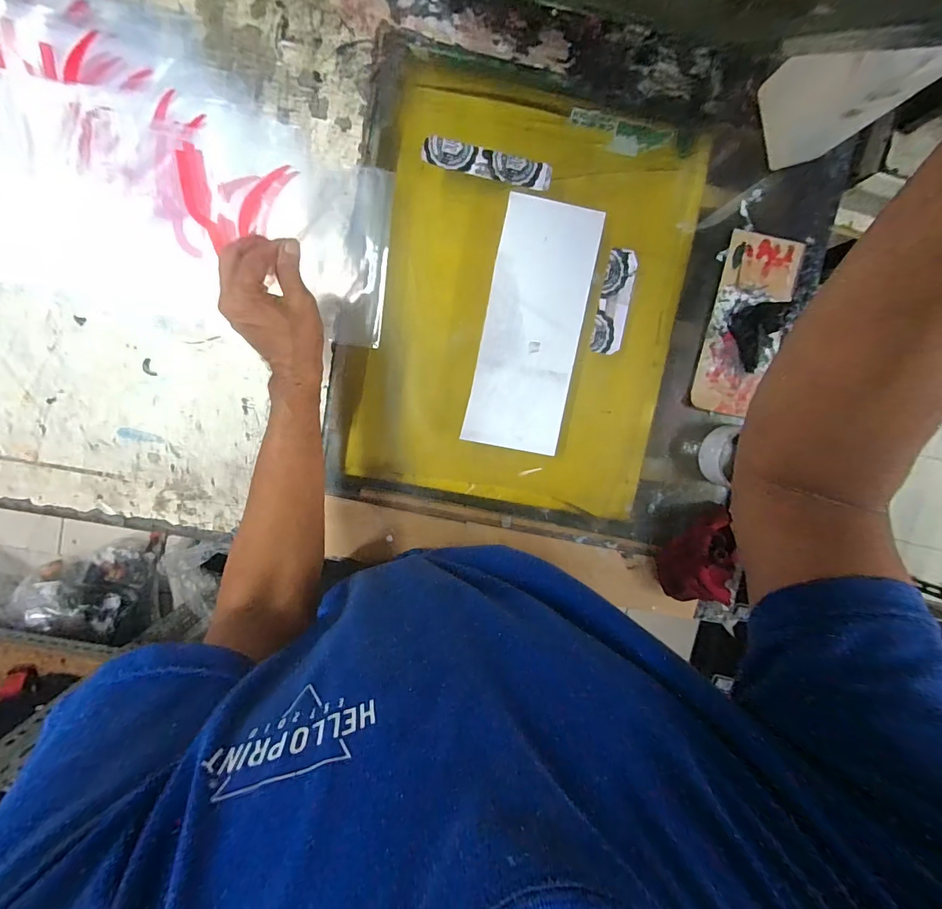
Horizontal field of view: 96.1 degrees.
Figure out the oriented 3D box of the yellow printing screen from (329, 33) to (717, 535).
[{"bbox_3d":[0.063,-0.178,0.542,0.417,0.062,0.506,10,97,-5],"label":"yellow printing screen"}]

